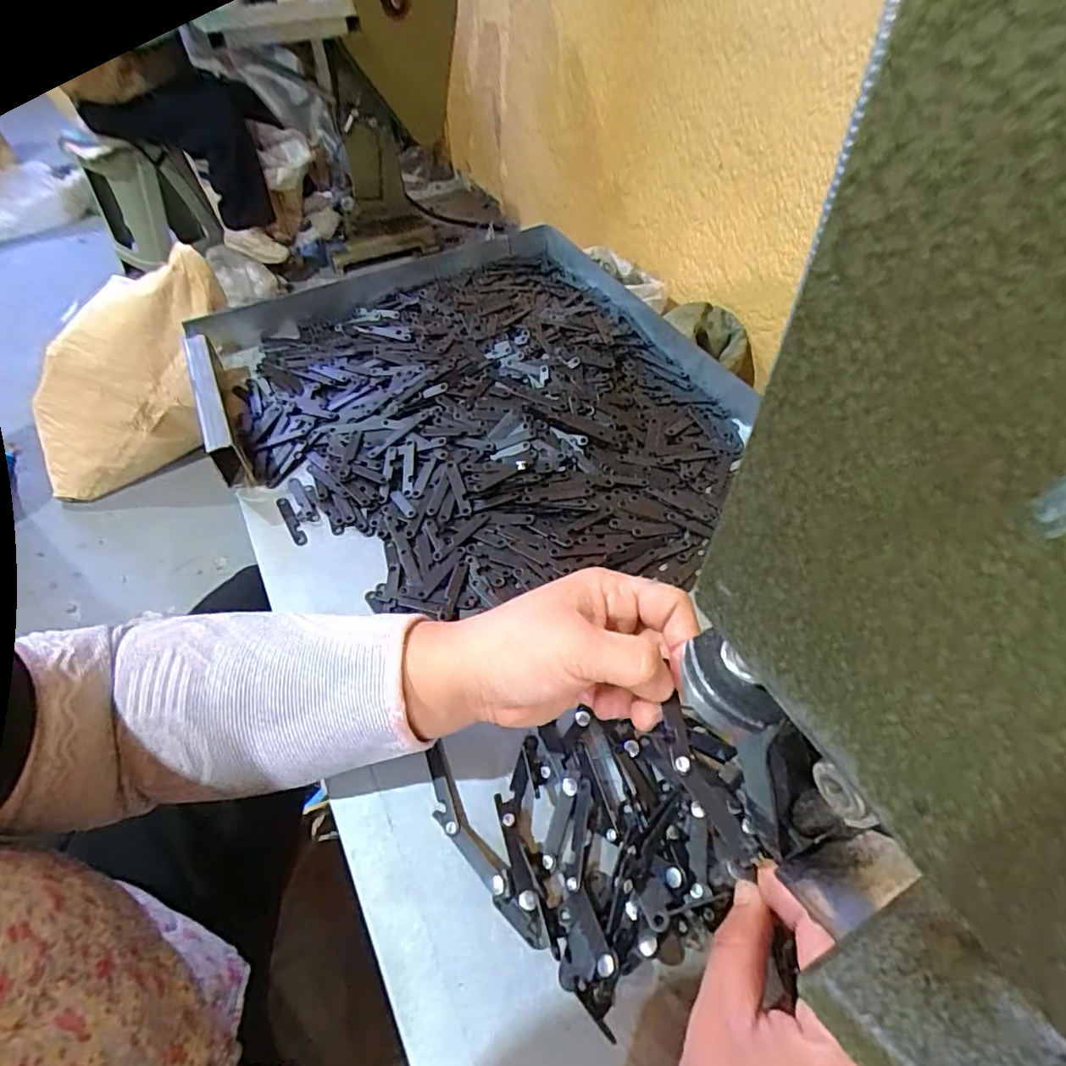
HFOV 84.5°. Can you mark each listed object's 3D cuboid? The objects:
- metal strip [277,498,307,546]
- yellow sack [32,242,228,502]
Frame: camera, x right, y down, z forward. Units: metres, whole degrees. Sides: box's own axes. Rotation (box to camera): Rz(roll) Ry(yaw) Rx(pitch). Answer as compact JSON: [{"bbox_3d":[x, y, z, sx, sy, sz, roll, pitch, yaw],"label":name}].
[{"bbox_3d":[-0.181,-0.009,0.440,0.009,0.005,0.048,-29,56,-16],"label":"metal strip"},{"bbox_3d":[-1.016,-0.390,1.472,0.230,0.265,0.695,37,101,28],"label":"yellow sack"}]

